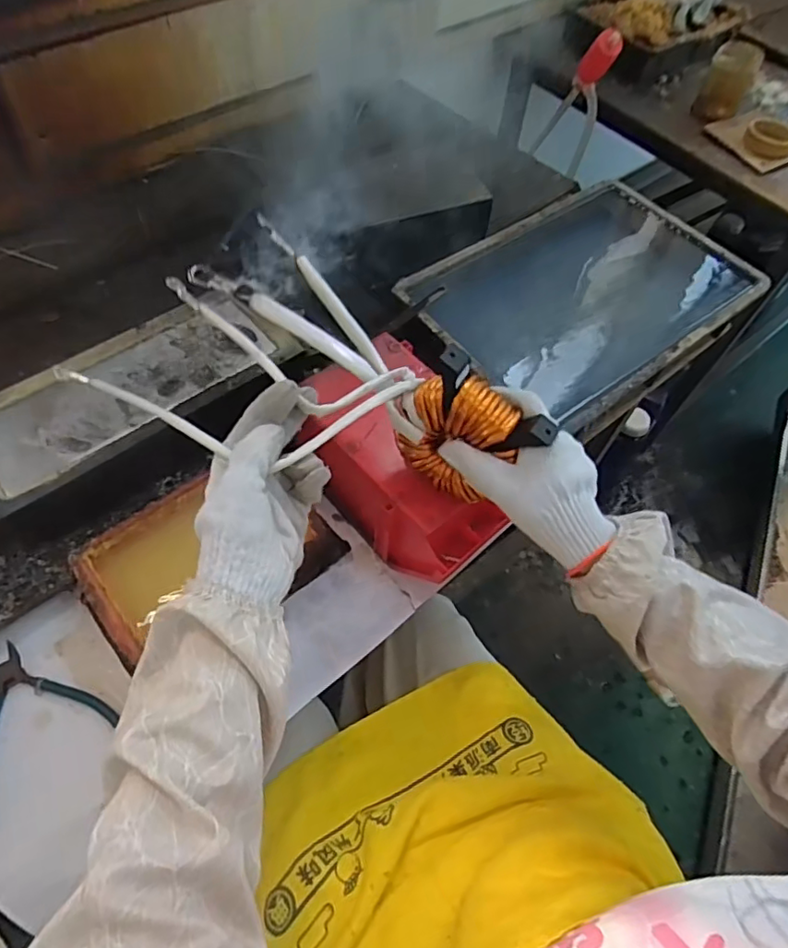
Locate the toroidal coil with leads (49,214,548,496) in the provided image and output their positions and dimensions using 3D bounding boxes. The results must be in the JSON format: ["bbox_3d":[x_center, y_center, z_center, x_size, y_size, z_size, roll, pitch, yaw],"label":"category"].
[{"bbox_3d":[-0.047,-0.068,0.472,0.323,0.117,0.197,25,60,5],"label":"toroidal coil with leads"}]

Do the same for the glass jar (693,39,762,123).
[{"bbox_3d":[0.646,-0.761,1.133,0.080,0.122,0.074,22,60,10],"label":"glass jar"}]

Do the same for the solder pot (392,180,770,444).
[{"bbox_3d":[0.249,-0.228,0.784,0.465,0.098,0.308,-32,66,-21],"label":"solder pot"}]

